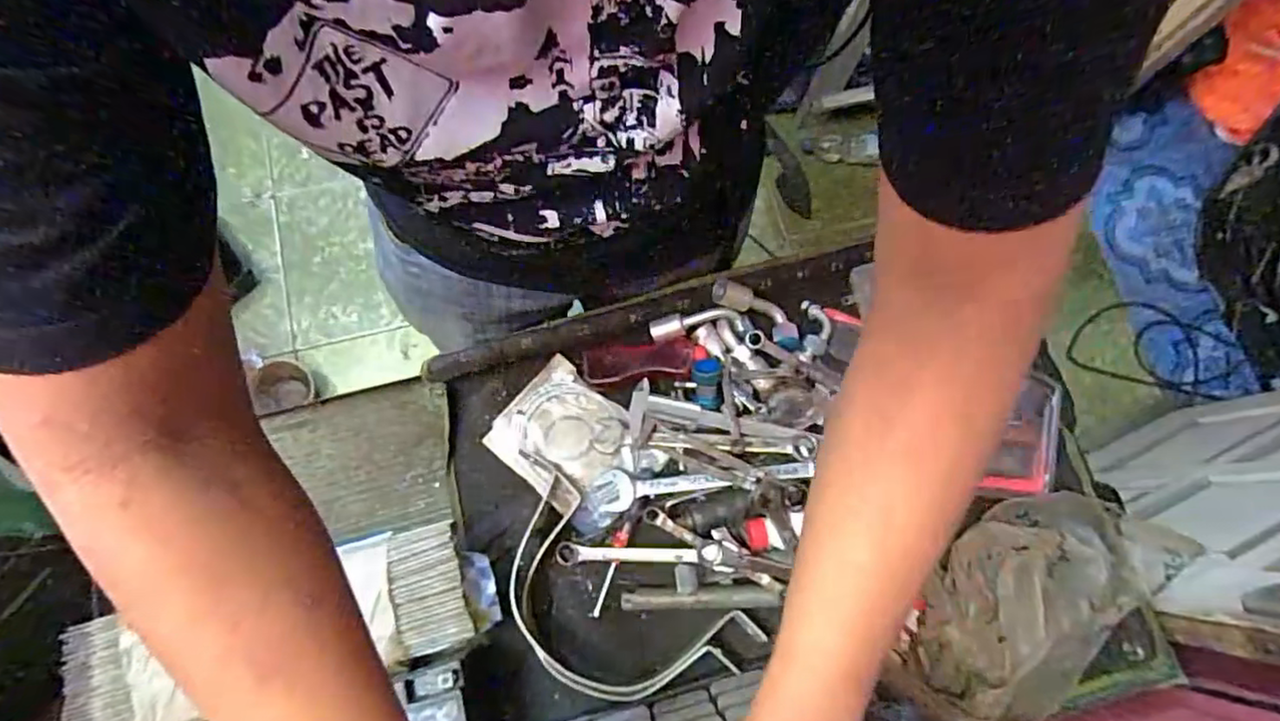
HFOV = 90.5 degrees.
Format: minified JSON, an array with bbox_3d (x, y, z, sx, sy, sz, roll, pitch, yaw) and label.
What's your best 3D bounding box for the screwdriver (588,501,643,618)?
[{"bbox_3d":[-0.027,0.202,0.649,0.015,0.017,0.121,22,77,4],"label":"screwdriver"}]

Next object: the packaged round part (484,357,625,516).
[{"bbox_3d":[-0.084,0.077,0.673,0.124,0.026,0.121,39,79,8],"label":"packaged round part"}]

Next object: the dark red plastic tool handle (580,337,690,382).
[{"bbox_3d":[-0.003,0.000,0.686,0.117,0.010,0.037,-8,77,-3],"label":"dark red plastic tool handle"}]

